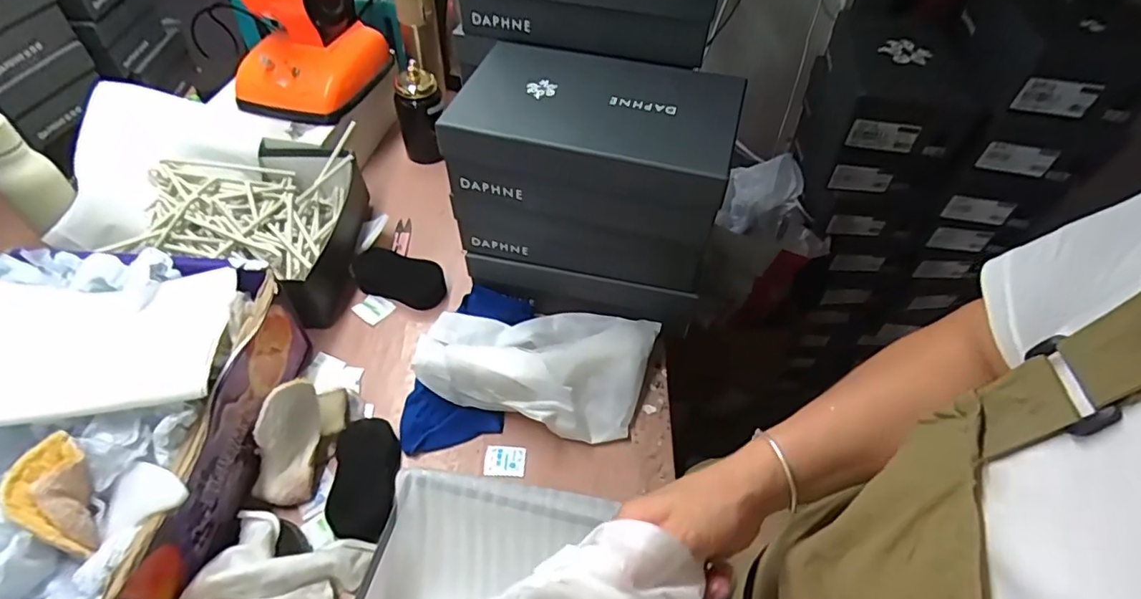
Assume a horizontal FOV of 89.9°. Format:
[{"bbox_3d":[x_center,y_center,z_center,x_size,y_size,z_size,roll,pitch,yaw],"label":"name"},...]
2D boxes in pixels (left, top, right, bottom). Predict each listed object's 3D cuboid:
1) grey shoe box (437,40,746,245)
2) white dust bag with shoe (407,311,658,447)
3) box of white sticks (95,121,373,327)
[{"bbox_3d":[0.029,-0.185,0.645,0.286,0.106,0.175,13,51,9],"label":"grey shoe box"},{"bbox_3d":[-0.037,0.076,0.688,0.274,0.070,0.153,3,50,0],"label":"white dust bag with shoe"},{"bbox_3d":[-0.455,-0.093,0.803,0.286,0.100,0.279,0,50,-2],"label":"box of white sticks"}]

